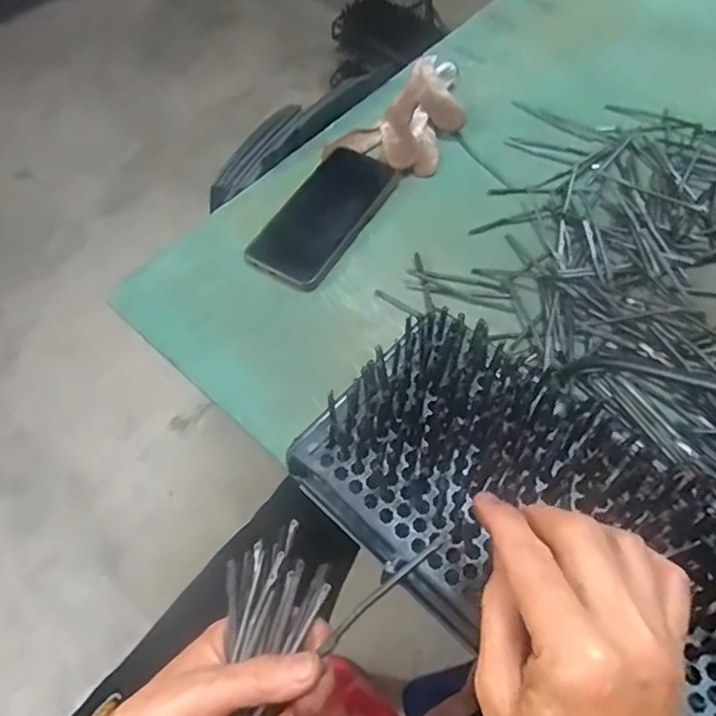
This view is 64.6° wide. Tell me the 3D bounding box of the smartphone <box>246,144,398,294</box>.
[{"bbox_3d":[-0.031,-0.135,0.529,0.077,0.010,0.161,28,64,19],"label":"smartphone"}]

